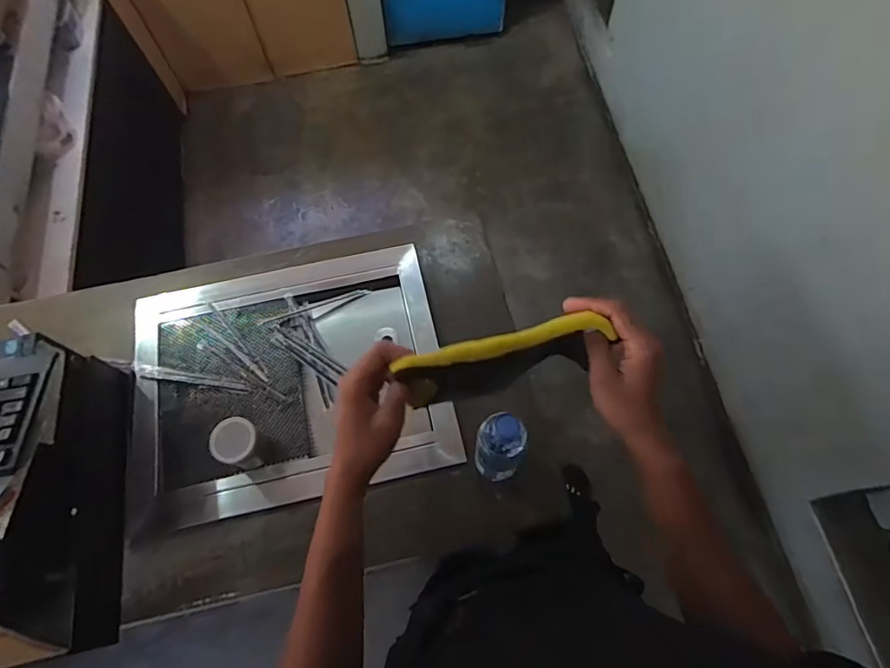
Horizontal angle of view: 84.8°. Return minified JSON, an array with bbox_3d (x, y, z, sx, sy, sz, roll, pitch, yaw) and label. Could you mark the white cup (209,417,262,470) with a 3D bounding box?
[{"bbox_3d":[-0.320,0.173,0.767,0.058,0.091,0.067,31,71,15],"label":"white cup"}]

